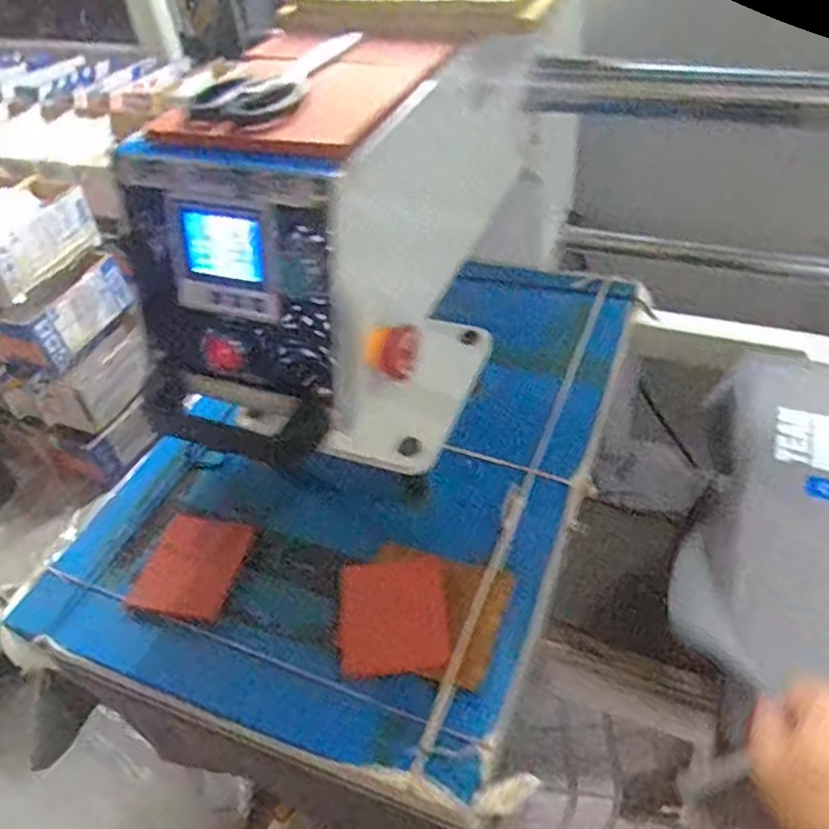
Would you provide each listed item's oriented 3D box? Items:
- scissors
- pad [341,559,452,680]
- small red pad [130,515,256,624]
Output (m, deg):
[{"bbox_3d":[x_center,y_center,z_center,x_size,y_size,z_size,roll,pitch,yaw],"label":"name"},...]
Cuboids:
[{"bbox_3d":[-0.081,-0.224,0.452,0.065,0.012,0.170,9,46,15],"label":"scissors"},{"bbox_3d":[-0.014,0.152,0.526,0.078,0.008,0.083,0,67,-4],"label":"pad"},{"bbox_3d":[-0.182,0.126,0.577,0.070,0.014,0.085,22,76,-2],"label":"small red pad"}]

